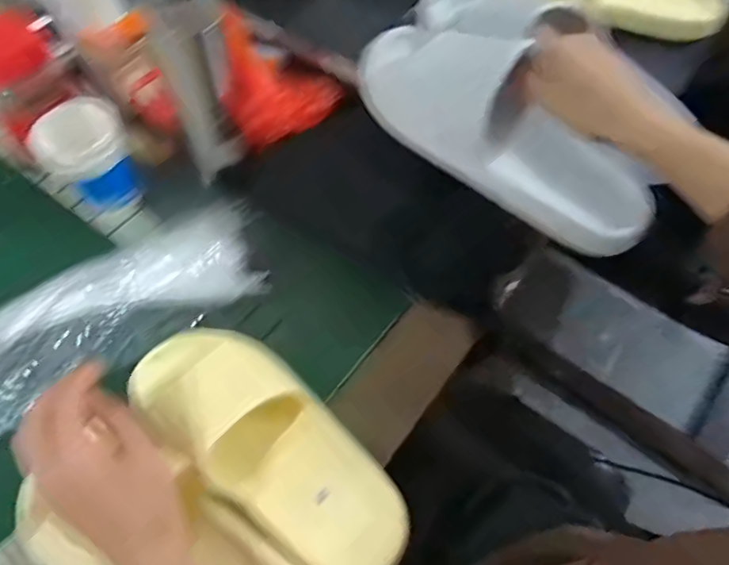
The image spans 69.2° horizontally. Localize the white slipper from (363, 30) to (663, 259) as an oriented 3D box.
[{"bbox_3d":[0.115,-0.130,0.439,0.269,0.061,0.101,41,67,11],"label":"white slipper"}]

